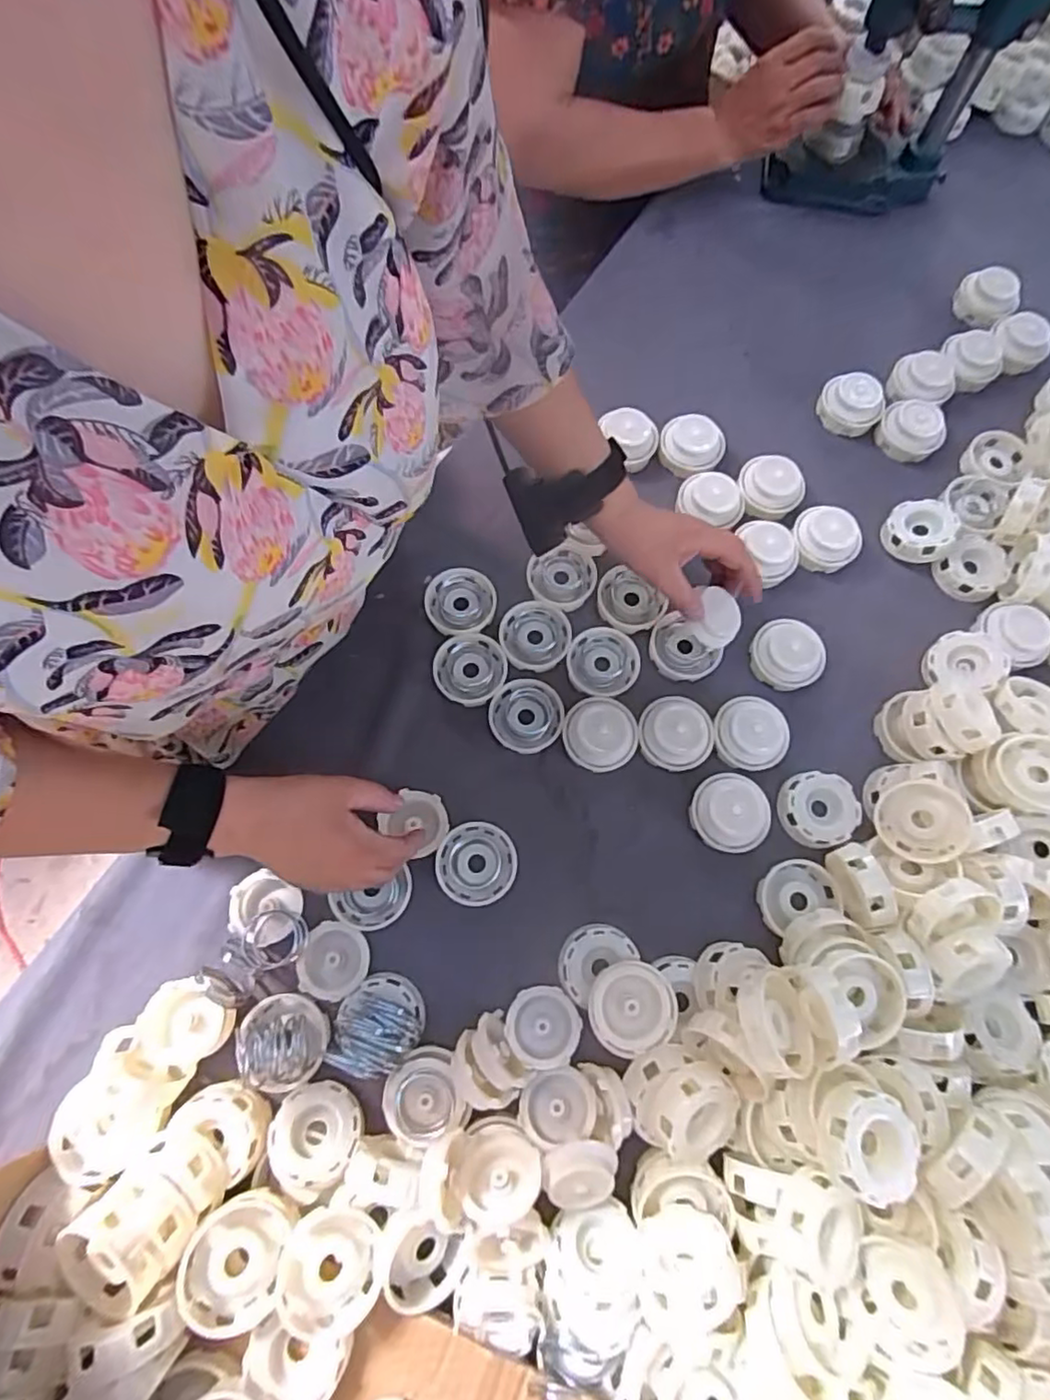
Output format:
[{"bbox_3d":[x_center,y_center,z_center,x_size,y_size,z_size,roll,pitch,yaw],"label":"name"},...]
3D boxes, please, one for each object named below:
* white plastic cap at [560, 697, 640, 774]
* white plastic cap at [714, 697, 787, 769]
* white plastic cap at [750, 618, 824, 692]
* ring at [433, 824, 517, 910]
[{"bbox_3d":[0.062,0.027,0.514,0.060,0.028,0.059,0,72,1],"label":"white plastic cap"},{"bbox_3d":[0.187,0.025,0.513,0.058,0.027,0.059,-25,73,-7],"label":"white plastic cap"},{"bbox_3d":[0.227,-0.040,0.541,0.055,0.031,0.061,-39,75,-10],"label":"white plastic cap"},{"bbox_3d":[-0.038,0.127,0.488,0.060,0.007,0.061,0,72,1],"label":"ring"}]

